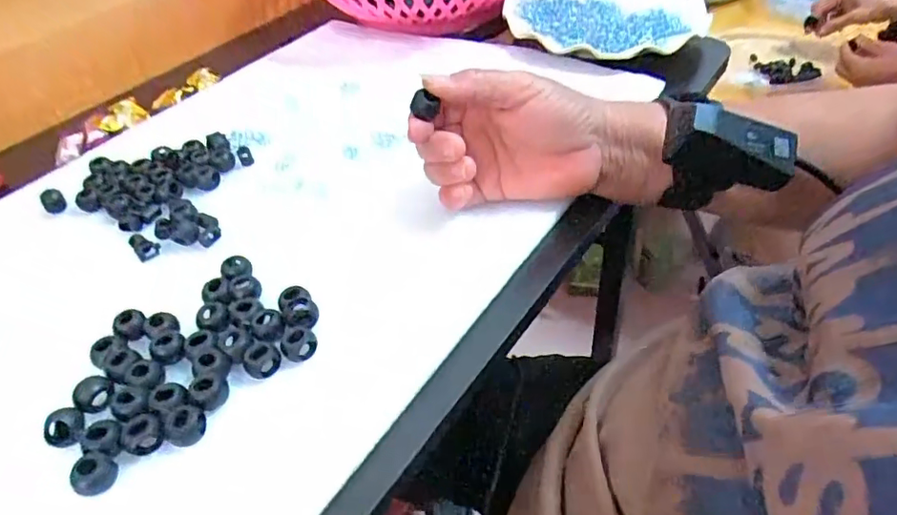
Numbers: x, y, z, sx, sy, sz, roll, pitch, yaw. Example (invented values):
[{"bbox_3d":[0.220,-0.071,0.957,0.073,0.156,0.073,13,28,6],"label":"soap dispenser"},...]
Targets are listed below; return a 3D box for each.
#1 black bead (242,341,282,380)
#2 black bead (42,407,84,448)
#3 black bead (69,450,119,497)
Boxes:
[{"bbox_3d":[-0.093,0.050,0.284,0.017,0.010,0.018,-4,43,4],"label":"black bead"},{"bbox_3d":[-0.177,0.079,0.261,0.010,0.014,0.016,23,51,28],"label":"black bead"},{"bbox_3d":[-0.154,0.094,0.246,0.012,0.013,0.016,9,46,17],"label":"black bead"}]

